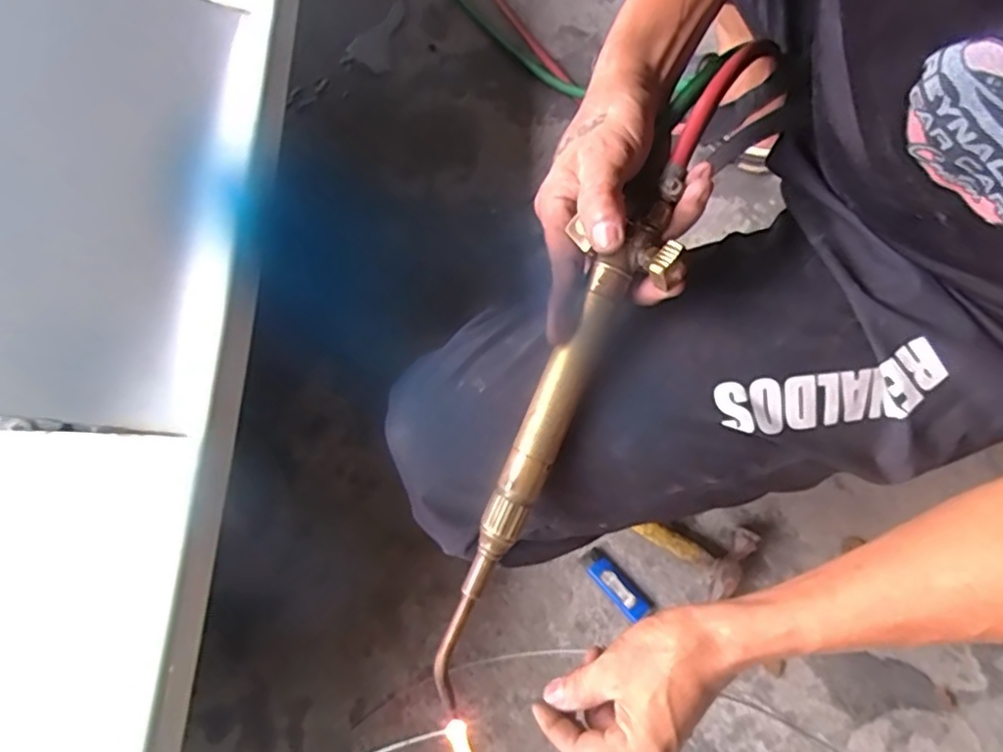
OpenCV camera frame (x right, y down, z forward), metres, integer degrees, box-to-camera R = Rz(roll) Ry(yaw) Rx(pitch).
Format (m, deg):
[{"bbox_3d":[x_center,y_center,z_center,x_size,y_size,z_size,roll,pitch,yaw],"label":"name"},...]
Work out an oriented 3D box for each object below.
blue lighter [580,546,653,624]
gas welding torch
[{"bbox_3d":[0.112,0.204,0.615,0.027,0.015,0.075,-41,74,-11],"label":"blue lighter"},{"bbox_3d":[0.030,0.040,0.382,0.039,0.035,0.346,25,92,10],"label":"gas welding torch"}]

